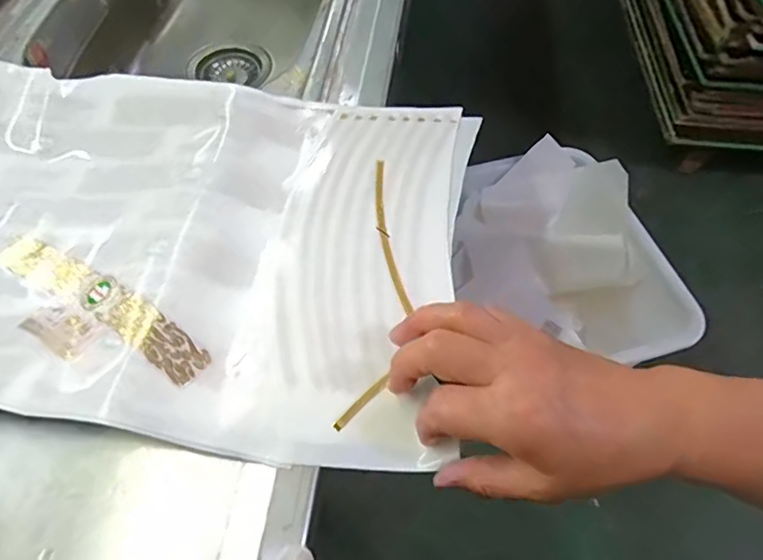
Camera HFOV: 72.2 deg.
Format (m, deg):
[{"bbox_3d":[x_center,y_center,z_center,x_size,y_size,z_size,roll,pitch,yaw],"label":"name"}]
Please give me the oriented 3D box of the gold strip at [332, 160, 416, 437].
[{"bbox_3d":[0.001,-0.003,0.345,0.037,0.007,0.203,5,58,1],"label":"gold strip"}]

